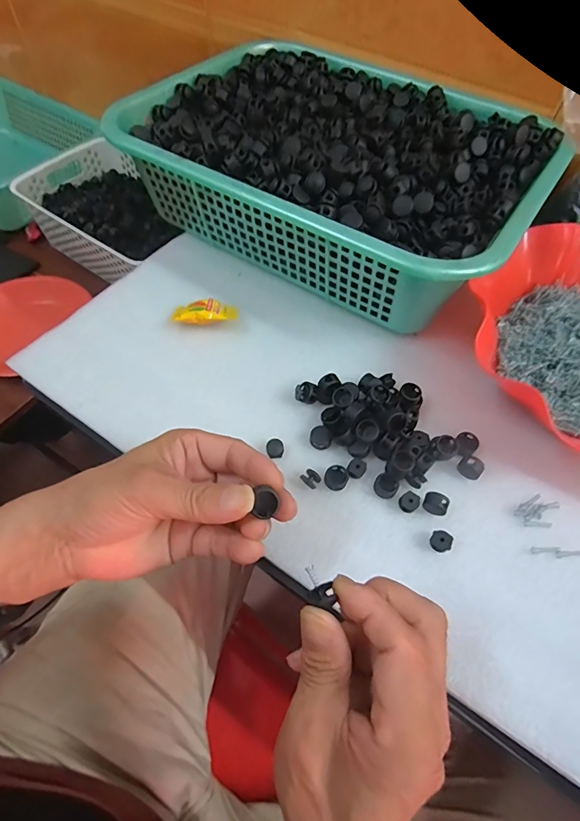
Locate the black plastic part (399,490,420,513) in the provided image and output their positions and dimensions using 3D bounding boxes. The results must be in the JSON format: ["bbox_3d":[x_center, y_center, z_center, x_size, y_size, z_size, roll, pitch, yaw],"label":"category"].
[{"bbox_3d":[0.085,0.066,0.309,0.013,0.009,0.013,0,59,0],"label":"black plastic part"}]

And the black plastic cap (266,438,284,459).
[{"bbox_3d":[-0.011,0.029,0.330,0.013,0.009,0.013,0,59,0],"label":"black plastic cap"}]

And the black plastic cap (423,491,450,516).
[{"bbox_3d":[0.103,0.066,0.306,0.016,0.015,0.013,24,62,13],"label":"black plastic cap"}]

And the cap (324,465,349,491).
[{"bbox_3d":[0.034,0.049,0.318,0.016,0.008,0.018,40,67,21],"label":"cap"}]

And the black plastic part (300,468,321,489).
[{"bbox_3d":[0.016,0.050,0.318,0.013,0.007,0.011,39,66,21],"label":"black plastic part"}]

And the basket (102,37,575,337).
[{"bbox_3d":[0.050,-0.246,0.446,0.377,0.100,0.280,29,63,16],"label":"basket"}]

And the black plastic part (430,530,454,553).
[{"bbox_3d":[0.103,0.090,0.294,0.014,0.011,0.012,33,64,18],"label":"black plastic part"}]

